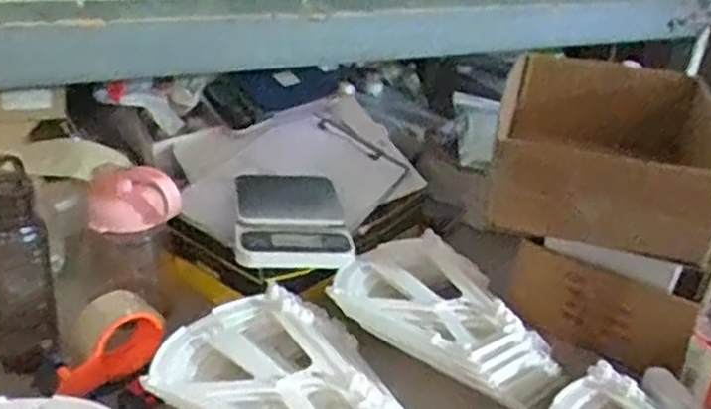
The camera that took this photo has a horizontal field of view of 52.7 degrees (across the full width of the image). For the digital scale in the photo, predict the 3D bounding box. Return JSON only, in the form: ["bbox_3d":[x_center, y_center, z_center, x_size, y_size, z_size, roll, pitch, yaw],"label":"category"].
[{"bbox_3d":[-0.087,0.019,0.950,0.143,0.029,0.208,-1,28,-13],"label":"digital scale"}]

